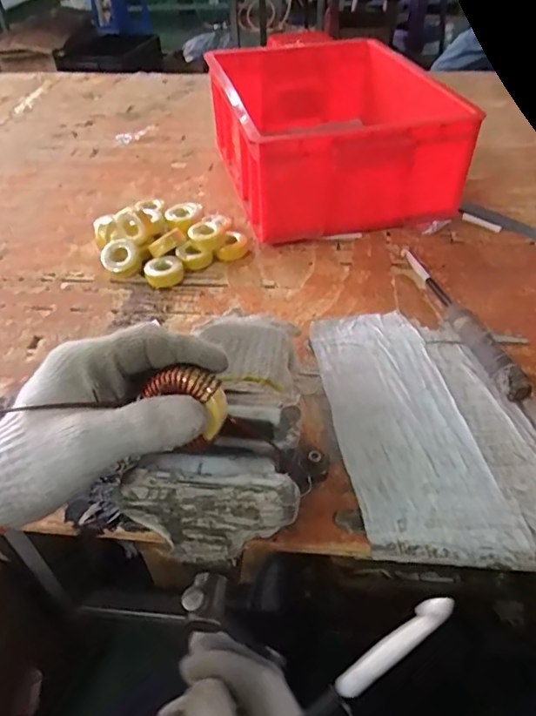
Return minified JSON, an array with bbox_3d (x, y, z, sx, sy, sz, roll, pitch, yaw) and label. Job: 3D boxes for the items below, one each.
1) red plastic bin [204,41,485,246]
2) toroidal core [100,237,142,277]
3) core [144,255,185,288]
[{"bbox_3d":[0.108,-0.364,0.852,0.355,0.149,0.435,-7,43,-7],"label":"red plastic bin"},{"bbox_3d":[-0.189,-0.129,0.685,0.048,0.014,0.049,-36,87,-1],"label":"toroidal core"},{"bbox_3d":[-0.132,-0.110,0.678,0.050,0.023,0.042,-9,44,-8],"label":"core"}]

